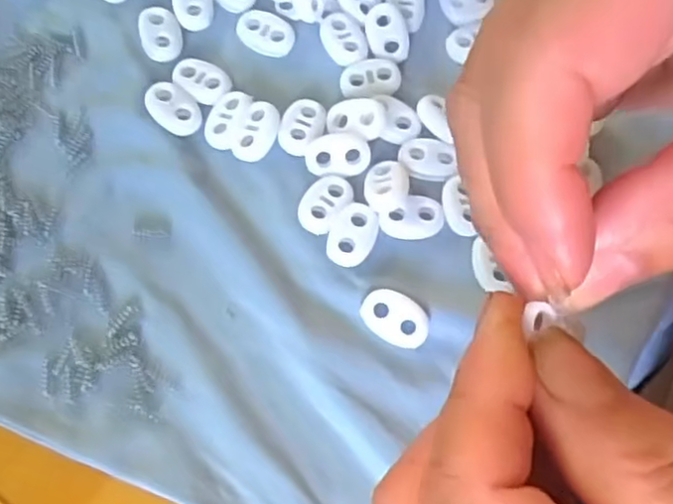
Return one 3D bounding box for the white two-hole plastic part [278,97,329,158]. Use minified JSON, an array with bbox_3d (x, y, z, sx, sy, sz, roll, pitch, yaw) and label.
[{"bbox_3d":[-0.012,-0.046,0.244,0.015,0.004,0.021,22,70,8],"label":"white two-hole plastic part"}]

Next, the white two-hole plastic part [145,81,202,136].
[{"bbox_3d":[-0.059,-0.052,0.245,0.022,0.004,0.015,35,72,12],"label":"white two-hole plastic part"}]

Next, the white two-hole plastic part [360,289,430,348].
[{"bbox_3d":[0.019,0.021,0.221,0.022,0.004,0.015,25,70,9],"label":"white two-hole plastic part"}]

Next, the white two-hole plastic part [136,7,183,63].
[{"bbox_3d":[-0.066,-0.083,0.257,0.015,0.004,0.023,-12,69,-5],"label":"white two-hole plastic part"}]

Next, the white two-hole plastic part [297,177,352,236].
[{"bbox_3d":[-0.004,-0.017,0.233,0.015,0.004,0.022,34,72,12],"label":"white two-hole plastic part"}]

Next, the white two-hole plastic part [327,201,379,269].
[{"bbox_3d":[0.005,-0.006,0.230,0.015,0.004,0.022,21,70,7],"label":"white two-hole plastic part"}]

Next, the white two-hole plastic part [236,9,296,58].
[{"bbox_3d":[-0.027,-0.082,0.260,0.023,0.005,0.015,14,69,5],"label":"white two-hole plastic part"}]

